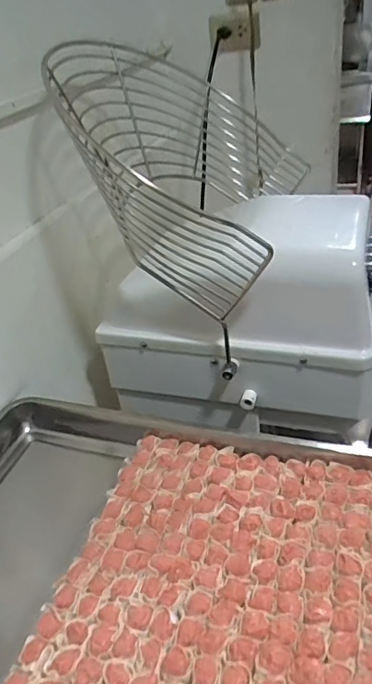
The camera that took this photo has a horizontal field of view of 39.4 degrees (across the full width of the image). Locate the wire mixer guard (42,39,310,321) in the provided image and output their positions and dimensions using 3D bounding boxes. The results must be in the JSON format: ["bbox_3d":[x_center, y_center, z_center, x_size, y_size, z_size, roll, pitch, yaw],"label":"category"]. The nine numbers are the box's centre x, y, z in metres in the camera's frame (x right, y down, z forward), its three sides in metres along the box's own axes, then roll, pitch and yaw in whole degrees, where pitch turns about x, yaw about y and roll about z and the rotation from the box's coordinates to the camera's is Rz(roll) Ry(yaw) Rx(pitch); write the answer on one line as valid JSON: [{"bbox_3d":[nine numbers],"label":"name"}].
[{"bbox_3d":[-0.010,-0.301,0.875,0.402,0.304,0.491,-3,33,8],"label":"wire mixer guard"}]

